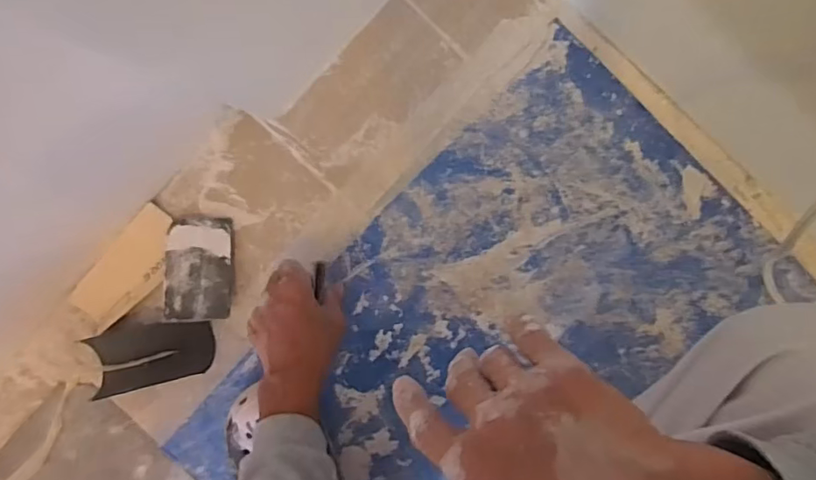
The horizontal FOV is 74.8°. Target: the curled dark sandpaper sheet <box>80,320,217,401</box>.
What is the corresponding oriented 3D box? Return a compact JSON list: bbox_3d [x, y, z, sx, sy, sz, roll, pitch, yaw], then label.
[{"bbox_3d":[-0.295,0.132,0.611,0.141,0.025,0.069,-12,95,4],"label":"curled dark sandpaper sheet"}]

